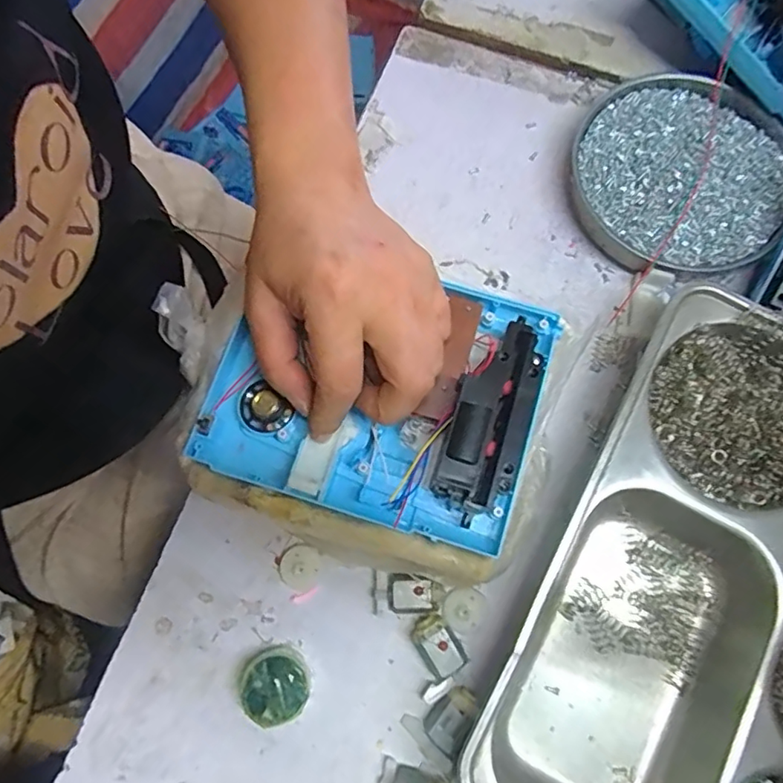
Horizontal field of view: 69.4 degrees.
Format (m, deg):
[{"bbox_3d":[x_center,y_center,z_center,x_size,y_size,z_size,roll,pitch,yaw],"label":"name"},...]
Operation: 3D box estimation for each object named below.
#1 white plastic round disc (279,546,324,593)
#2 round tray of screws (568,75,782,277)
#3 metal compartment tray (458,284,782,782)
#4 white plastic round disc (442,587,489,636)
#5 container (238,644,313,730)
[{"bbox_3d":[-0.048,0.095,0.304,0.022,0.007,0.023,-1,74,2],"label":"white plastic round disc"},{"bbox_3d":[0.179,-0.133,0.353,0.130,0.021,0.126,-1,74,2],"label":"round tray of screws"},{"bbox_3d":[0.185,0.107,0.270,0.211,0.036,0.272,27,76,9],"label":"metal compartment tray"},{"bbox_3d":[0.039,0.114,0.294,0.023,0.004,0.022,-1,74,2],"label":"white plastic round disc"},{"bbox_3d":[-0.057,0.147,0.284,0.035,0.018,0.033,-1,74,2],"label":"container"}]

